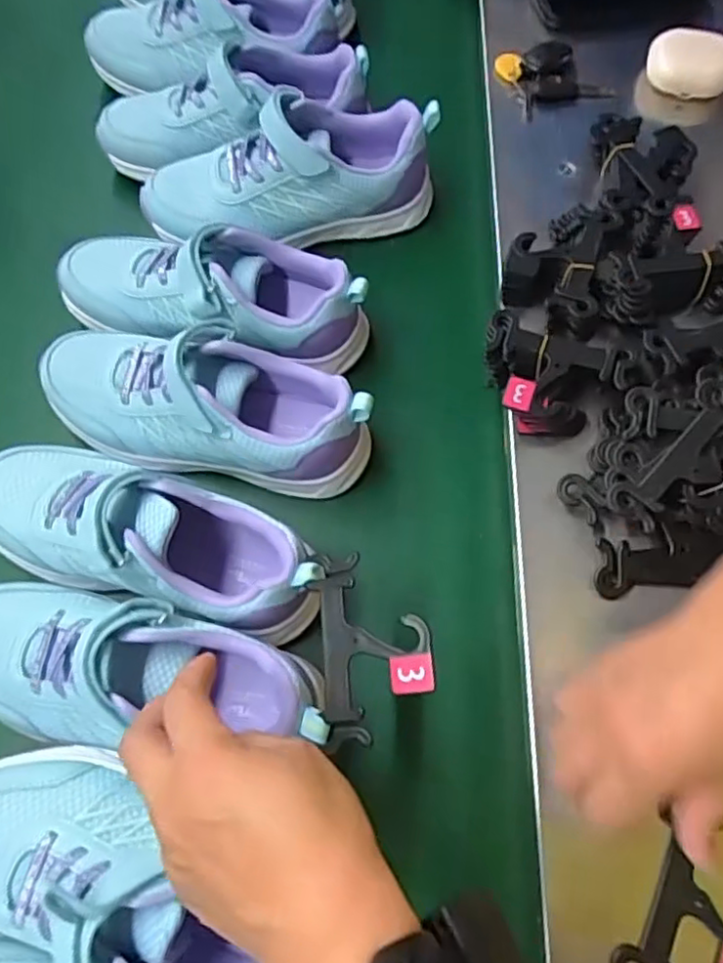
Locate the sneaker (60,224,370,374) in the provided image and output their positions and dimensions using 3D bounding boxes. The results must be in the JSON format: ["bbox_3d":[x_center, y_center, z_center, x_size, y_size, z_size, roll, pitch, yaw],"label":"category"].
[{"bbox_3d":[-0.114,-0.140,0.491,0.237,0.076,0.081,10,68,5],"label":"sneaker"}]

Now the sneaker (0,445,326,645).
[{"bbox_3d":[-0.135,0.026,0.419,0.242,0.080,0.093,16,69,7],"label":"sneaker"}]

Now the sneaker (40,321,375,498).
[{"bbox_3d":[-0.111,-0.058,0.455,0.241,0.077,0.093,9,68,4],"label":"sneaker"}]

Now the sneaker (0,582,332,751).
[{"bbox_3d":[-0.137,0.108,0.378,0.229,0.078,0.084,7,68,7],"label":"sneaker"}]

